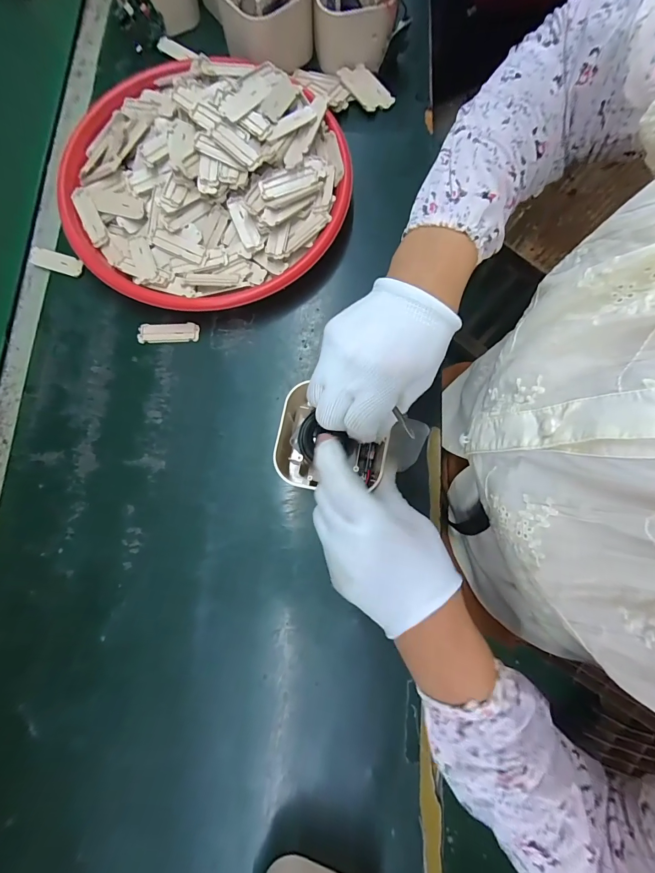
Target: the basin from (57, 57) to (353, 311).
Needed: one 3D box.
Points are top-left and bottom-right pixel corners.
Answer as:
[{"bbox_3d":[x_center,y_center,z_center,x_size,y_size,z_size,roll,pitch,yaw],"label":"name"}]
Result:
[{"bbox_3d":[-0.123,-0.260,0.370,0.278,0.058,0.269,0,79,1],"label":"basin"}]

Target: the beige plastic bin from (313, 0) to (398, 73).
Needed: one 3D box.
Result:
[{"bbox_3d":[0.029,-0.478,0.405,0.092,0.057,0.099,-5,79,0],"label":"beige plastic bin"}]

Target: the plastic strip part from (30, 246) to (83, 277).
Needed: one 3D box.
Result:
[{"bbox_3d":[-0.288,-0.186,0.381,0.064,0.006,0.019,17,80,4],"label":"plastic strip part"}]

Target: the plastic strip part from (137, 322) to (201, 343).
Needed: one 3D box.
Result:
[{"bbox_3d":[-0.162,-0.106,0.367,0.061,0.004,0.019,-2,79,0],"label":"plastic strip part"}]

